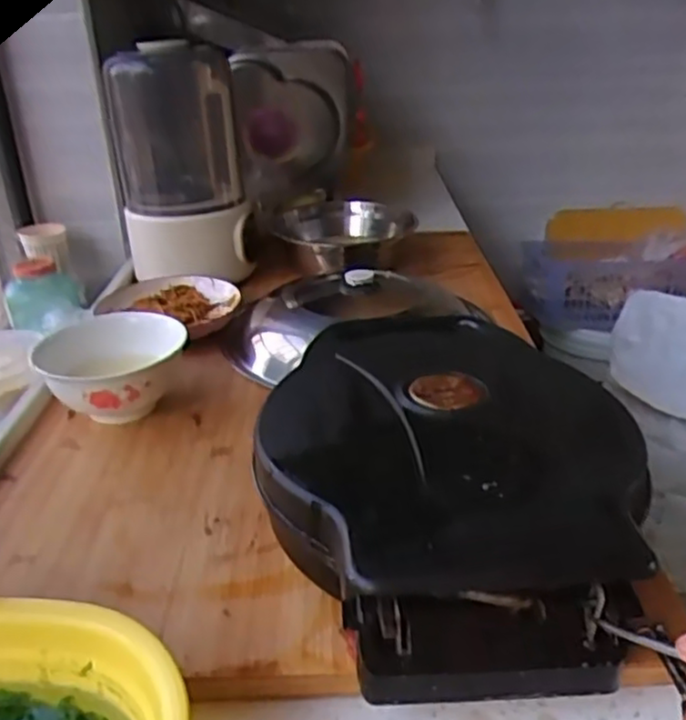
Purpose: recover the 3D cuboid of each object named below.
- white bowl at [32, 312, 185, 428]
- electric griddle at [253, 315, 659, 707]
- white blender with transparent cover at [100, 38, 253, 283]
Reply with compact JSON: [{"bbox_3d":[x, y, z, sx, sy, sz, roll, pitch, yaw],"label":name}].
[{"bbox_3d":[-0.242,0.013,0.741,0.141,0.078,0.143,-1,28,1],"label":"white bowl"},{"bbox_3d":[0.075,0.070,0.570,0.263,0.098,0.372,-2,30,-1],"label":"electric griddle"},{"bbox_3d":[-0.230,-0.281,0.984,0.176,0.298,0.146,-8,29,-13],"label":"white blender with transparent cover"}]

